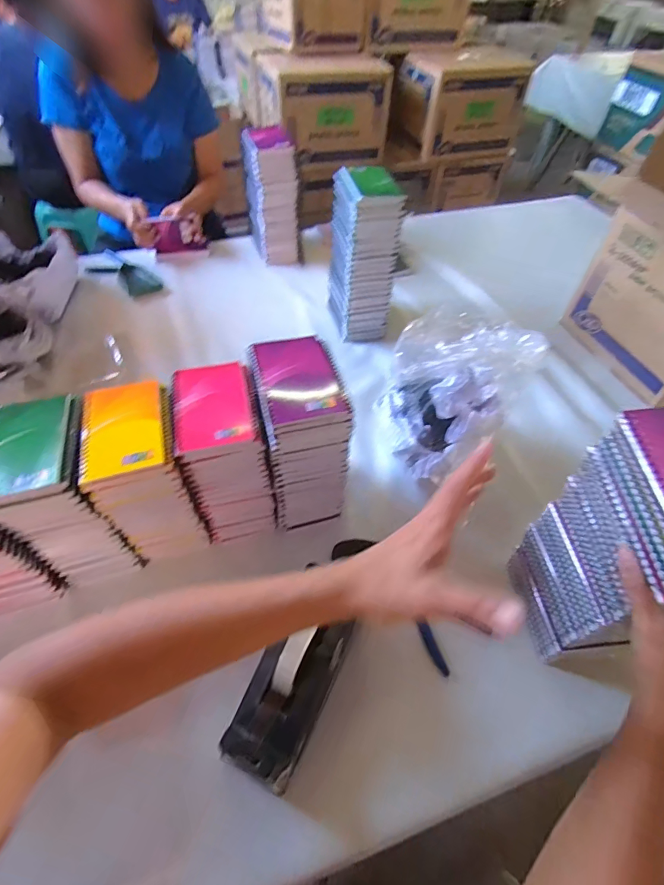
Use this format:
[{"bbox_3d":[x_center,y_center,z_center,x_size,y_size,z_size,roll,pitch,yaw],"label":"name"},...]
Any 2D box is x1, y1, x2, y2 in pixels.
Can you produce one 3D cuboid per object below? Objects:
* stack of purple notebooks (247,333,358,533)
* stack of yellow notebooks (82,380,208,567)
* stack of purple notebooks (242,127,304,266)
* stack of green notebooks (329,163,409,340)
[{"bbox_3d":[-0.042,-0.001,0.567,0.099,0.238,0.127,-11,52,-10],"label":"stack of purple notebooks"},{"bbox_3d":[-0.225,0.044,0.539,0.097,0.197,0.129,-10,52,-9],"label":"stack of yellow notebooks"},{"bbox_3d":[-0.136,-0.552,0.979,0.108,0.250,0.122,-8,52,-7],"label":"stack of purple notebooks"},{"bbox_3d":[0.055,-0.346,0.817,0.103,0.266,0.128,-12,53,-10],"label":"stack of green notebooks"}]

